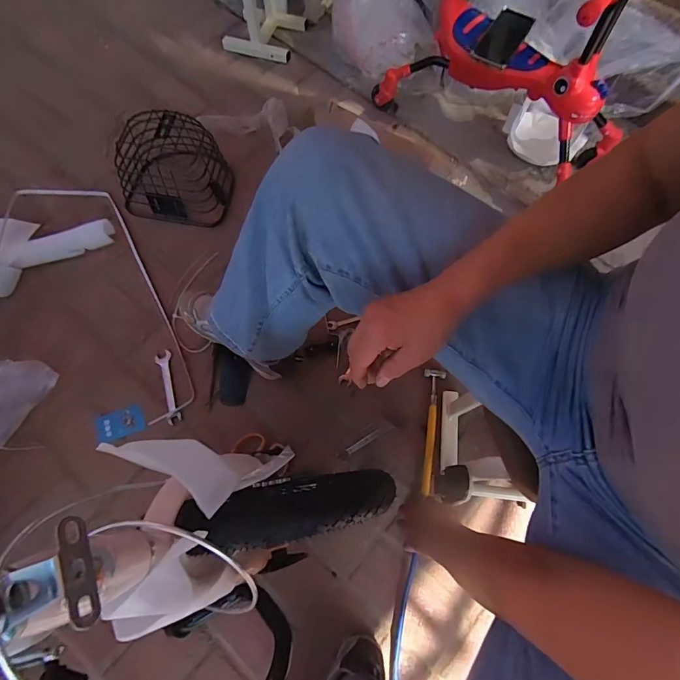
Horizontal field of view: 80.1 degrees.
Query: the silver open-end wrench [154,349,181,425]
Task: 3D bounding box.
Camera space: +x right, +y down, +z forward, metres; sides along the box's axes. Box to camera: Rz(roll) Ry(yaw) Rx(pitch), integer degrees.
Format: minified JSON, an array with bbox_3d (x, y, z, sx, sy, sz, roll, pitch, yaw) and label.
[{"bbox_3d":[-0.344,0.094,0.808,0.031,0.011,0.151,-15,70,-8],"label":"silver open-end wrench"}]

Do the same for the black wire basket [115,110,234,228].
[{"bbox_3d":[-0.375,-0.392,0.919,0.217,0.136,0.196,10,69,1],"label":"black wire basket"}]

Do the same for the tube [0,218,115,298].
[{"bbox_3d":[-0.675,-0.219,0.890,0.314,0.061,0.177,-30,73,-13],"label":"tube"}]

